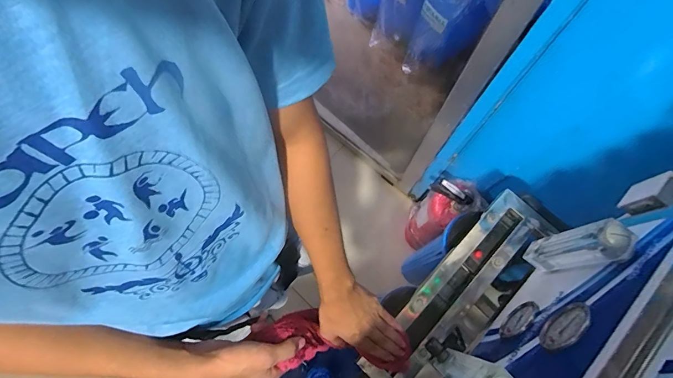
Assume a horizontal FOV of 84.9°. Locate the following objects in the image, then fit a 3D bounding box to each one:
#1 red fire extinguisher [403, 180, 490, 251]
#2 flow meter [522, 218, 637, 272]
[{"bbox_3d":[0.300,0.075,1.137,0.125,0.447,0.125,-31,76,-10],"label":"red fire extinguisher"},{"bbox_3d":[0.315,0.079,0.490,0.047,0.169,0.031,41,76,11],"label":"flow meter"}]

